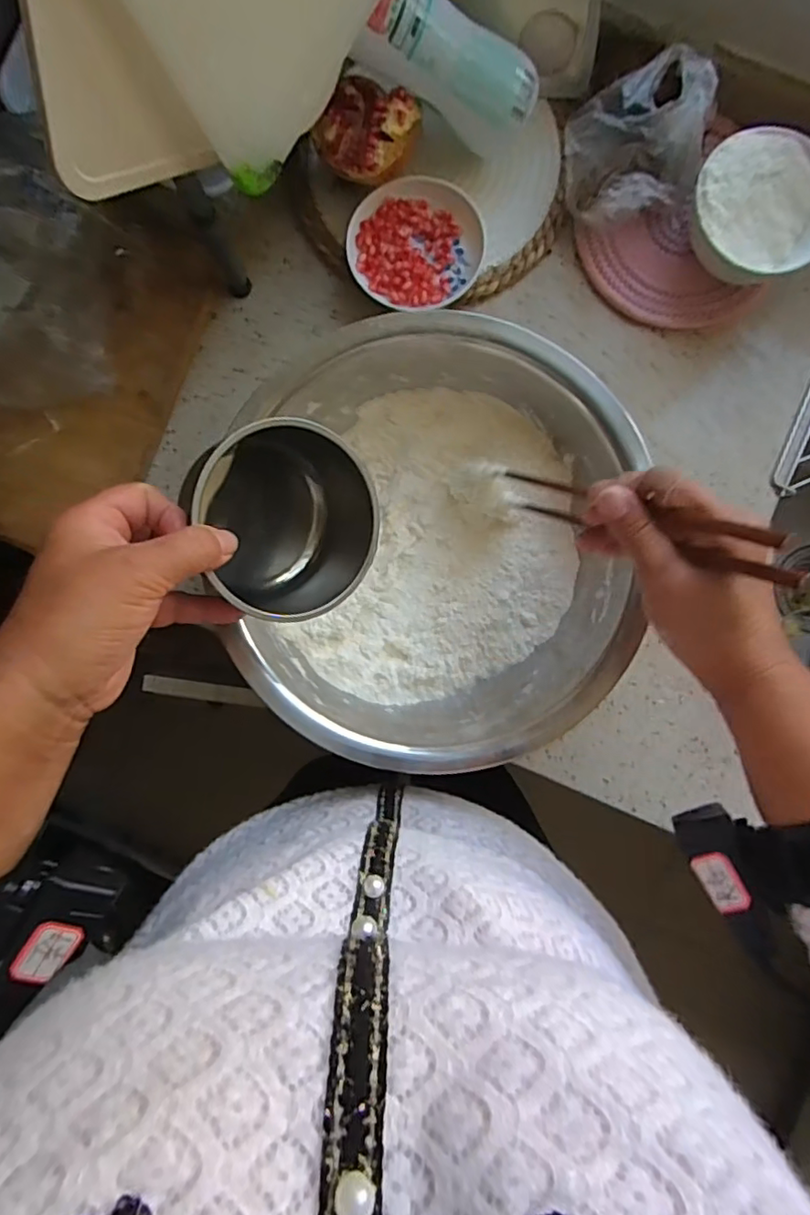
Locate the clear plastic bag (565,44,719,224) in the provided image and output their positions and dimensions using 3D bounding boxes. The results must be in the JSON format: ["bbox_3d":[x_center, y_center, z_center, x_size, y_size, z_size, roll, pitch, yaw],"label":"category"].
[{"bbox_3d":[0.185,-0.377,0.470,0.101,0.084,0.113,-6,90,1],"label":"clear plastic bag"}]

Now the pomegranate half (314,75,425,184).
[{"bbox_3d":[-0.029,-0.382,0.475,0.072,0.049,0.078,0,90,1],"label":"pomegranate half"}]

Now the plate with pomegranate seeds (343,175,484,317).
[{"bbox_3d":[0.010,-0.310,0.499,0.110,0.021,0.114,0,90,1],"label":"plate with pomegranate seeds"}]

